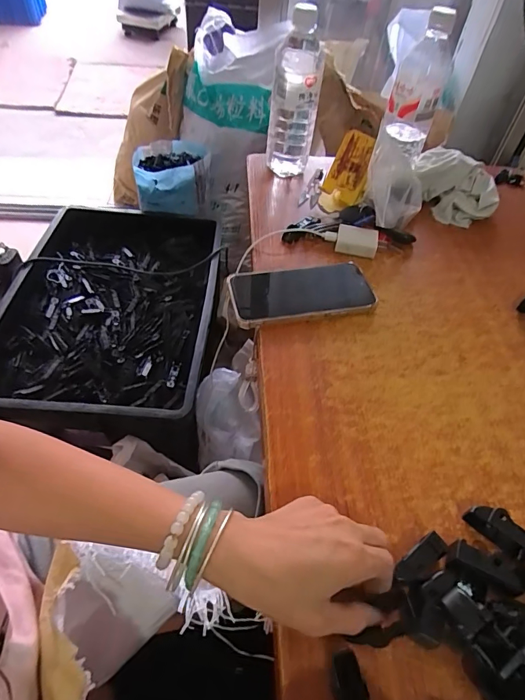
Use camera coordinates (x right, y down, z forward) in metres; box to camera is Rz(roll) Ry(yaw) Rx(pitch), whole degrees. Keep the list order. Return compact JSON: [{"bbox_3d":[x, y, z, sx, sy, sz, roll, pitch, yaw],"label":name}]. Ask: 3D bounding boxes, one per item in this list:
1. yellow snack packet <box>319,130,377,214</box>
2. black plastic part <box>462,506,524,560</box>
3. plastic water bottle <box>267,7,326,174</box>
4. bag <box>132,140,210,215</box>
[{"bbox_3d":[0.122,-0.252,0.600,0.056,0.107,0.029,32,31,21],"label":"yellow snack packet"},{"bbox_3d":[0.189,0.141,0.331,0.053,0.024,0.015,32,55,21],"label":"black plastic part"},{"bbox_3d":[0.047,-0.358,0.612,0.069,0.211,0.056,1,50,-3],"label":"plastic water bottle"},{"bbox_3d":[-0.236,-0.462,1.110,0.189,0.107,0.179,-4,50,-9],"label":"bag"}]

